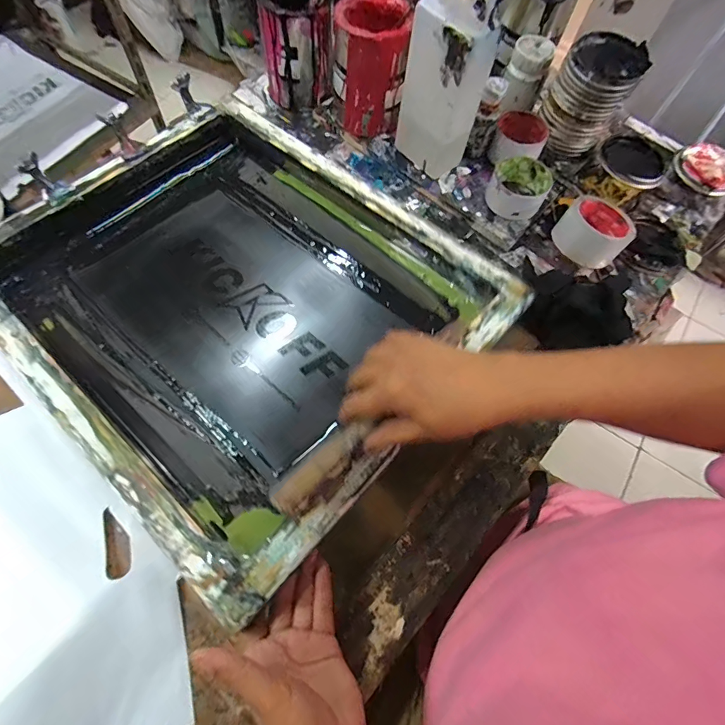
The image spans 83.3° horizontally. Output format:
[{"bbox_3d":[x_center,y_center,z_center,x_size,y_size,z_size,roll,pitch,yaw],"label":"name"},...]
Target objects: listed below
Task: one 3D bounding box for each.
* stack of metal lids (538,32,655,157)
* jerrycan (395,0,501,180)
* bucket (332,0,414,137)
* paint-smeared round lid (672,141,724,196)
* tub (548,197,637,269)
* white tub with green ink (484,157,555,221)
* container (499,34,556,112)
[{"bbox_3d":[0.332,-0.393,0.605,0.105,0.125,0.096,37,69,13],"label":"stack of metal lids"},{"bbox_3d":[0.109,-0.366,0.540,0.057,0.212,0.104,-41,74,-18],"label":"jerrycan"},{"bbox_3d":[0.009,-0.433,0.606,0.095,0.142,0.104,1,66,-3],"label":"bucket"},{"bbox_3d":[0.565,-0.317,0.667,0.086,0.014,0.099,-36,76,-1],"label":"paint-smeared round lid"},{"bbox_3d":[0.328,-0.186,0.571,0.077,0.057,0.089,-40,74,-18],"label":"tub"},{"bbox_3d":[0.227,-0.255,0.602,0.081,0.054,0.084,1,66,-3],"label":"white tub with green ink"},{"bbox_3d":[0.254,-0.447,0.639,0.060,0.080,0.073,22,67,7],"label":"container"}]

